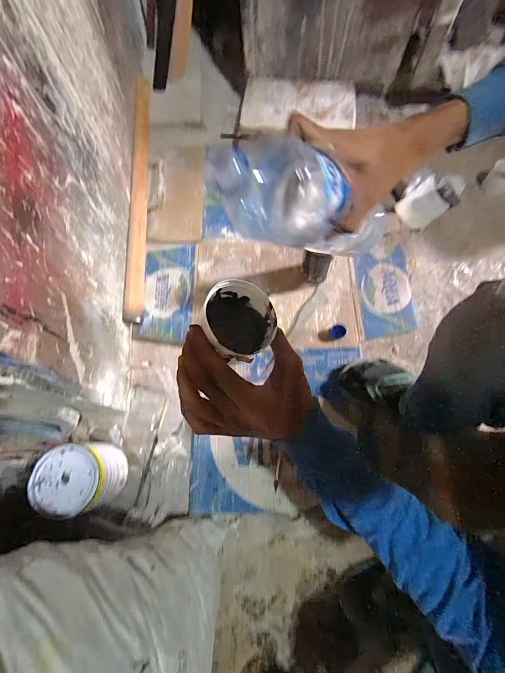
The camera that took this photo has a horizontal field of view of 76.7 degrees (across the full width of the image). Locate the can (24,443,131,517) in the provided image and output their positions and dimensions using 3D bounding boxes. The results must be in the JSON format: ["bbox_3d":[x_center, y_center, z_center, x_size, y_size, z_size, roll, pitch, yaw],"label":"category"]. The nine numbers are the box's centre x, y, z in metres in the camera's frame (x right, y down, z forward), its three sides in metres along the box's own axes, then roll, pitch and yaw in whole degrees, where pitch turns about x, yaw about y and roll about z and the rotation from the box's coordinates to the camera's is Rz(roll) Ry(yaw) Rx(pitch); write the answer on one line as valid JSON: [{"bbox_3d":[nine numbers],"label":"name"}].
[{"bbox_3d":[-0.286,0.239,0.543,0.103,0.122,0.100,-1,69,2],"label":"can"}]

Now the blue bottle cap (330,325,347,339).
[{"bbox_3d":[0.183,-0.010,0.683,0.034,0.007,0.027,-28,71,-9],"label":"blue bottle cap"}]

